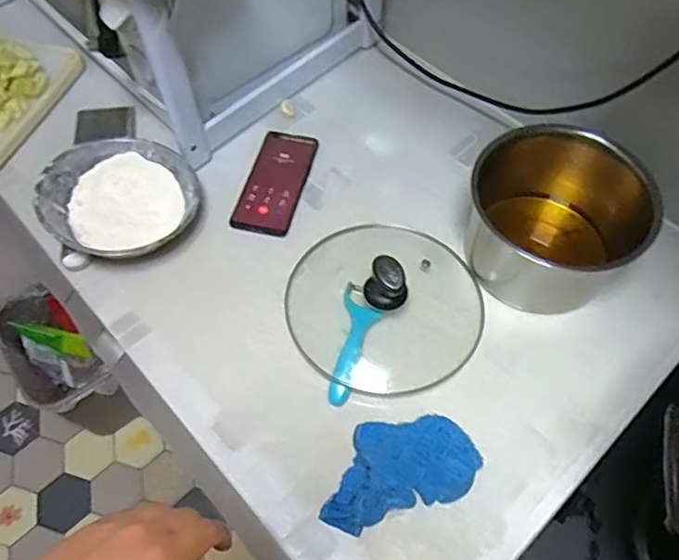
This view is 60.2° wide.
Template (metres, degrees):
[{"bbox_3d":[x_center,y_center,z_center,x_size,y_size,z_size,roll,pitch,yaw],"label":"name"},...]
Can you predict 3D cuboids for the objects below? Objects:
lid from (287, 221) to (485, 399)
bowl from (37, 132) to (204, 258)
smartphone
[{"bbox_3d":[0.051,0.014,0.652,0.215,0.069,0.209,0,60,0],"label":"lid"},{"bbox_3d":[-0.266,-0.097,0.725,0.169,0.073,0.173,0,60,0],"label":"bowl"},{"bbox_3d":[-0.083,-0.133,0.776,0.076,0.013,0.163,13,61,8],"label":"smartphone"}]

